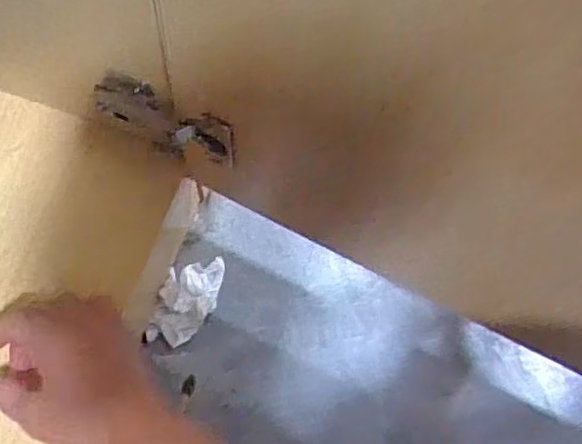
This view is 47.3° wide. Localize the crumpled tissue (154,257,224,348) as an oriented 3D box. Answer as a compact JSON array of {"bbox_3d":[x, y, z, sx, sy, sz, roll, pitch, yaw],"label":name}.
[{"bbox_3d":[-0.087,0.066,0.565,0.046,0.014,0.078,12,72,2],"label":"crumpled tissue"}]

